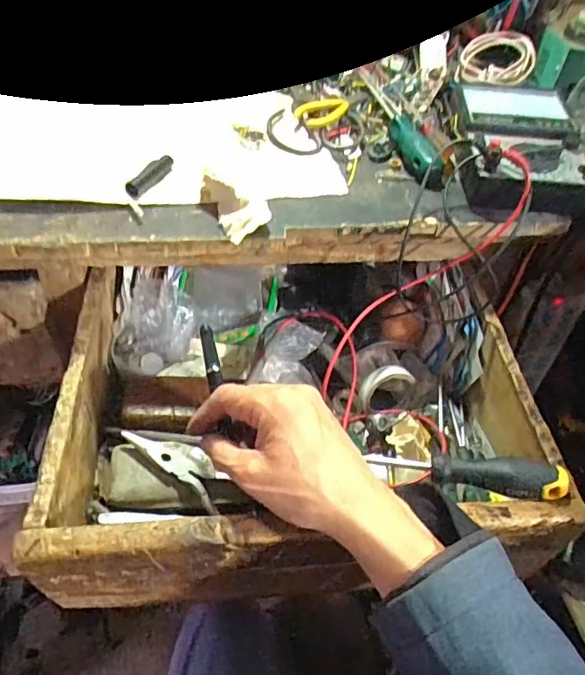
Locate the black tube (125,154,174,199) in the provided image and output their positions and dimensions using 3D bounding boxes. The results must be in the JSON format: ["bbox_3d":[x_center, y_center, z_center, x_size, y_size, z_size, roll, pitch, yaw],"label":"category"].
[{"bbox_3d":[-0.126,-0.146,0.469,0.014,0.010,0.068,20,47,11],"label":"black tube"}]

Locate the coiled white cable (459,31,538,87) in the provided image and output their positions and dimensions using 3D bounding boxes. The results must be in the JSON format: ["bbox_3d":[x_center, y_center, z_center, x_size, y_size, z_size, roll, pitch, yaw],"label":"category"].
[{"bbox_3d":[0.244,-0.331,0.626,0.083,0.022,0.078,14,79,19],"label":"coiled white cable"}]

